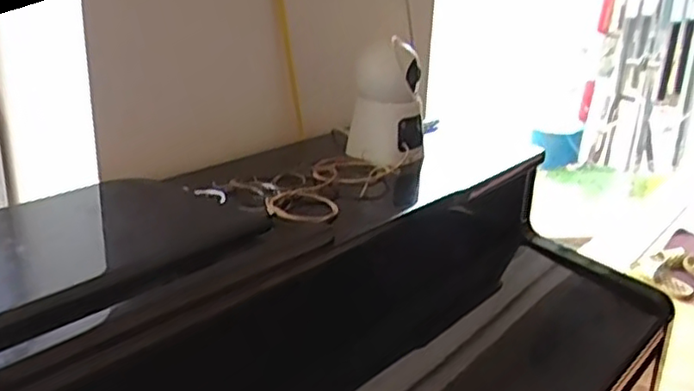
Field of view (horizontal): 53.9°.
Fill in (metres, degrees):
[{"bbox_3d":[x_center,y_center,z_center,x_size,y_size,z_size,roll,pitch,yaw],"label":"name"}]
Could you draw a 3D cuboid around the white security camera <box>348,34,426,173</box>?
[{"bbox_3d":[0.049,-0.099,0.736,0.069,0.117,0.078,-10,23,-31],"label":"white security camera"}]

